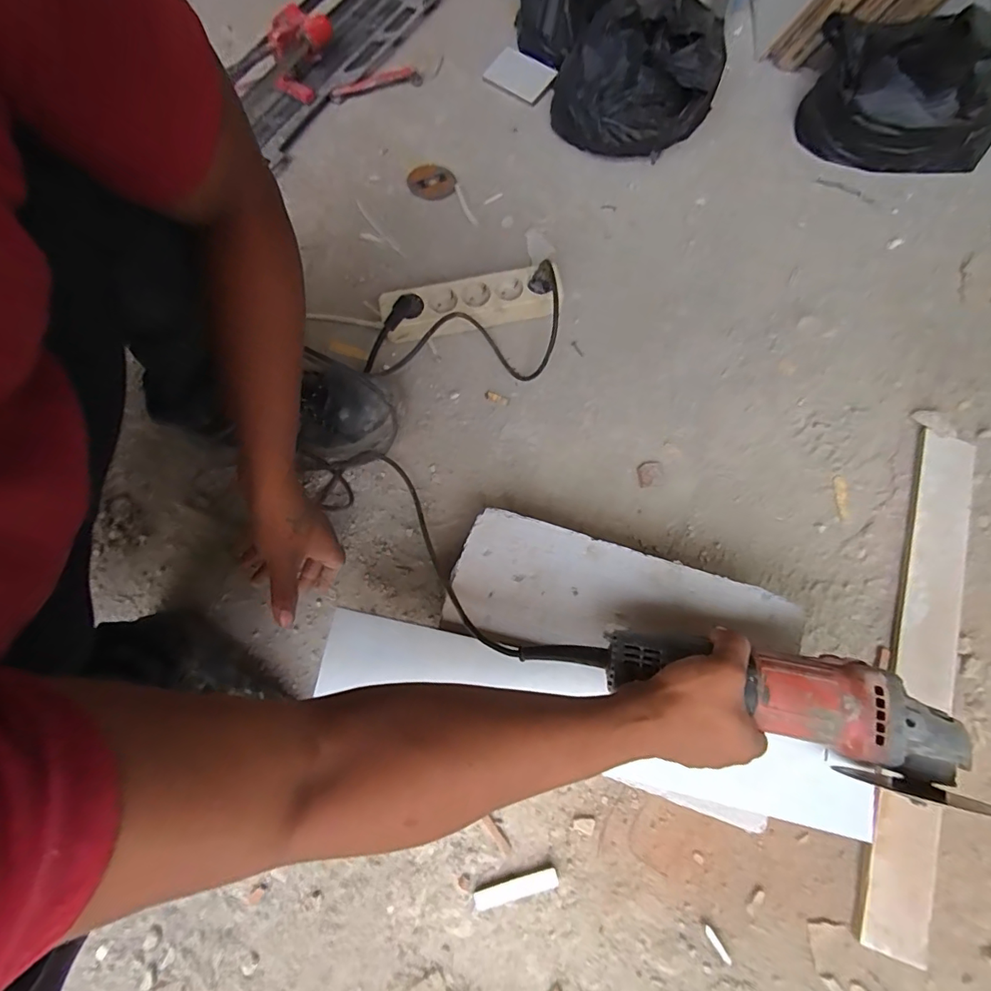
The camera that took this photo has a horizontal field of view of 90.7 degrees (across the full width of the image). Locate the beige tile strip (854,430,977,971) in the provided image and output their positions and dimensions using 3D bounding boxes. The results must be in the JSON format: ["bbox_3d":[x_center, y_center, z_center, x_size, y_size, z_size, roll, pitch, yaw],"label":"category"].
[{"bbox_3d":[0.459,0.179,0.524,0.067,0.013,0.541,20,75,7],"label":"beige tile strip"}]

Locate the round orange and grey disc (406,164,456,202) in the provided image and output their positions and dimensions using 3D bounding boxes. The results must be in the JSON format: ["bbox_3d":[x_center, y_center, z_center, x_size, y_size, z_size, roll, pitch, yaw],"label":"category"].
[{"bbox_3d":[-0.099,-0.492,0.768,0.073,0.006,0.064,29,76,10],"label":"round orange and grey disc"}]

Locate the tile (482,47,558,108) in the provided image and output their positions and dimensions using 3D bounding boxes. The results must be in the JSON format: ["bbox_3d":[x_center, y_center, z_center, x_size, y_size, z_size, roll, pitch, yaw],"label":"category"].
[{"bbox_3d":[0.043,-0.714,0.831,0.126,0.009,0.079,40,88,19],"label":"tile"}]

